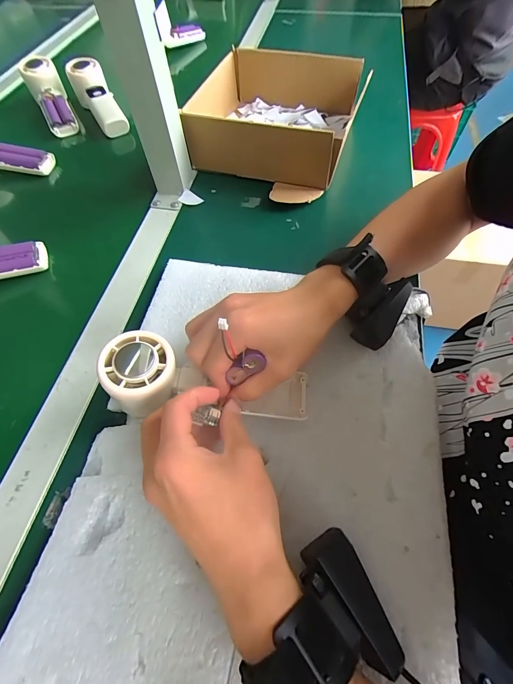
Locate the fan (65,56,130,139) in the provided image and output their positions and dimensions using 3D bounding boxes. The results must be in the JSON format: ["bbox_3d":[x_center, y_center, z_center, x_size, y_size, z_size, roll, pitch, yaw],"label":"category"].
[{"bbox_3d":[-0.261,-0.402,0.537,0.053,0.044,0.164,-29,75,-13],"label":"fan"}]

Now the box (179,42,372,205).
[{"bbox_3d":[0.027,-0.315,0.453,0.205,0.079,0.254,17,62,11],"label":"box"}]

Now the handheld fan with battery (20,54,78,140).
[{"bbox_3d":[-0.350,-0.413,0.541,0.055,0.034,0.150,-25,79,-10],"label":"handheld fan with battery"}]

